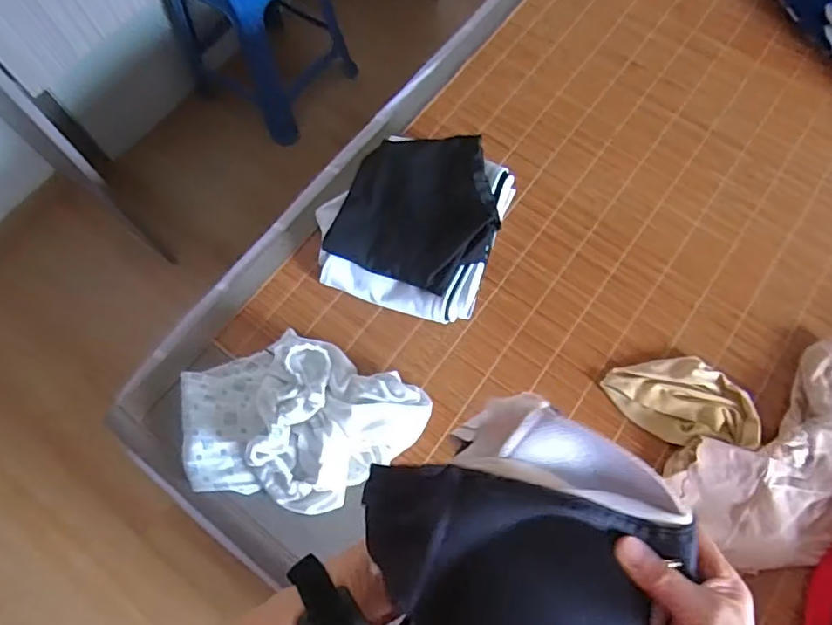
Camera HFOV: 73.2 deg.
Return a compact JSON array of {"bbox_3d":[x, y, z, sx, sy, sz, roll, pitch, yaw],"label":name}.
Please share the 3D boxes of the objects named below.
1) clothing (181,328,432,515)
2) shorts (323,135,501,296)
[{"bbox_3d":[-0.143,0.132,0.697,0.306,0.082,0.208,10,69,6],"label":"clothing"},{"bbox_3d":[0.008,-0.153,0.781,0.219,0.065,0.218,23,71,10],"label":"shorts"}]

